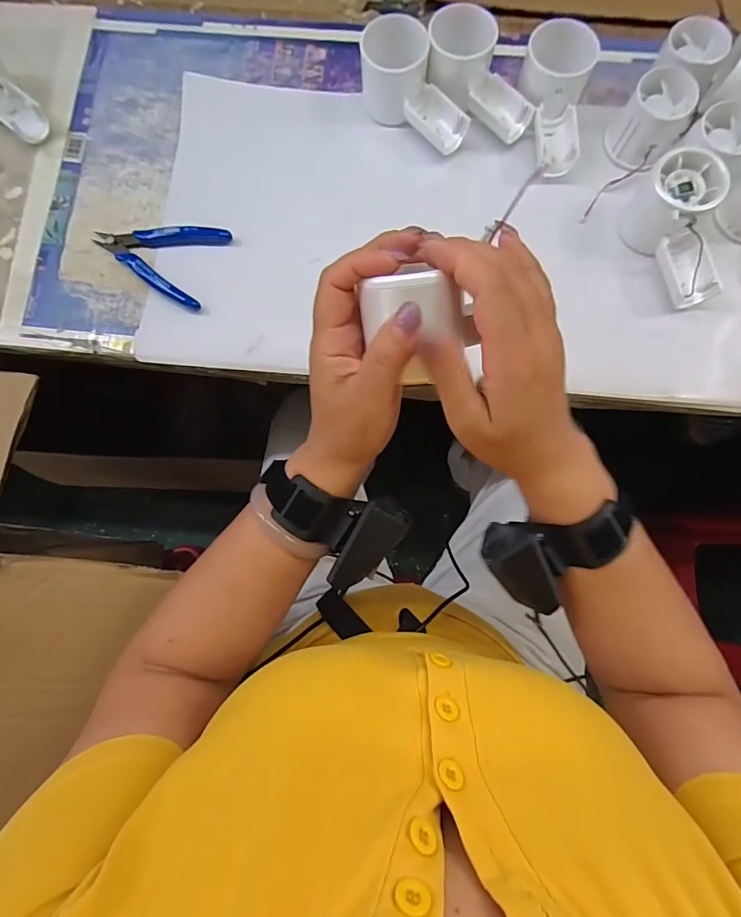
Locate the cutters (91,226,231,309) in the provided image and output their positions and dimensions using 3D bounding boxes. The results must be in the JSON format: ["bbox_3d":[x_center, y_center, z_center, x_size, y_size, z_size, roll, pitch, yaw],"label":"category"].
[{"bbox_3d":[-0.194,-0.191,0.398,0.120,0.011,0.078,24,82,5],"label":"cutters"}]

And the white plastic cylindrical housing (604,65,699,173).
[{"bbox_3d":[0.248,-0.299,0.389,0.053,0.046,0.060,36,83,6],"label":"white plastic cylindrical housing"}]

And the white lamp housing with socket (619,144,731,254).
[{"bbox_3d":[0.247,-0.212,0.367,0.056,0.058,0.062,39,83,7],"label":"white lamp housing with socket"}]

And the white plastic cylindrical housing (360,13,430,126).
[{"bbox_3d":[0.022,-0.348,0.400,0.059,0.058,0.057,-1,81,1],"label":"white plastic cylindrical housing"}]

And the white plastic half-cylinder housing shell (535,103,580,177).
[{"bbox_3d":[0.167,-0.286,0.400,0.034,0.029,0.054,-1,81,1],"label":"white plastic half-cylinder housing shell"}]

